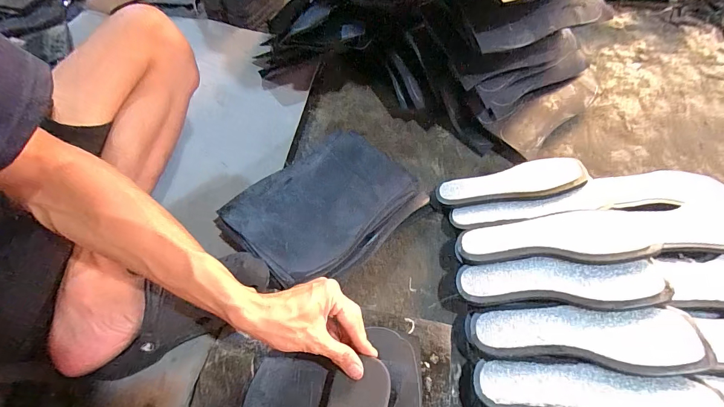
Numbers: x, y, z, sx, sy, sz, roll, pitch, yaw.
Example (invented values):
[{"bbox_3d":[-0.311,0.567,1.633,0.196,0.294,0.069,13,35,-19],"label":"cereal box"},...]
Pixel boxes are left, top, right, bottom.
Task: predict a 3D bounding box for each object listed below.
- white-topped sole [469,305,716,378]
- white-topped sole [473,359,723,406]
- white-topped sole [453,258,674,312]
[{"bbox_3d":[0.258,0.158,0.414,0.237,0.013,0.069,-4,56,20],"label":"white-topped sole"},{"bbox_3d":[0.251,0.214,0.380,0.237,0.017,0.069,-1,56,24],"label":"white-topped sole"},{"bbox_3d":[0.250,0.103,0.453,0.237,0.012,0.062,-3,56,19],"label":"white-topped sole"}]

